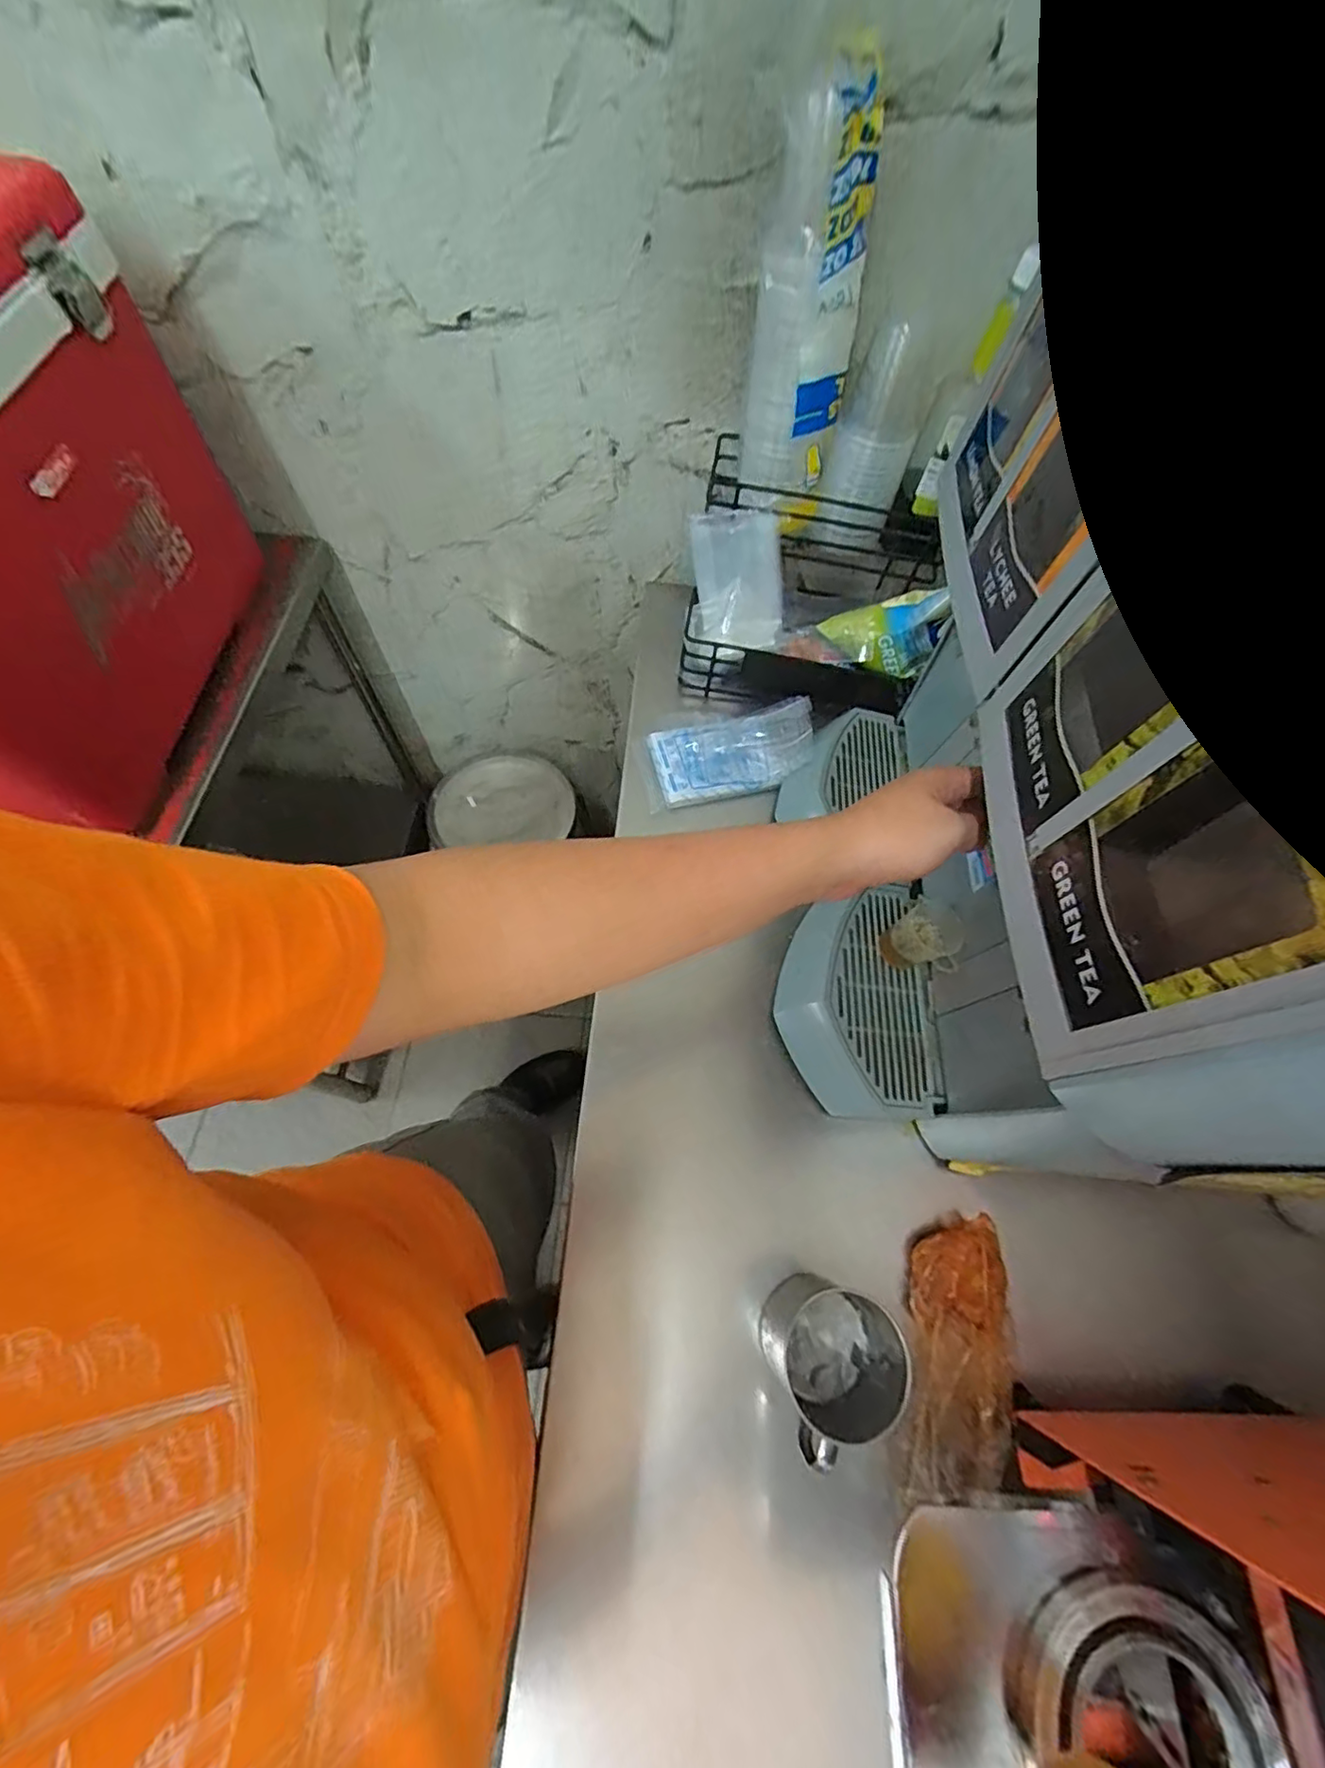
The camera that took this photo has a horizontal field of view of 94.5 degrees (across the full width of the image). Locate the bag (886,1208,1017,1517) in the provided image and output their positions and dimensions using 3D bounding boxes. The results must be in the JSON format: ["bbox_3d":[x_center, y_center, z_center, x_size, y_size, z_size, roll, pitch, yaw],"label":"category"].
[{"bbox_3d":[0.249,0.395,0.512,0.083,0.042,0.213,17,66,4],"label":"bag"}]

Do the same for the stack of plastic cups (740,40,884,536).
[{"bbox_3d":[0.139,-0.530,0.592,0.101,0.303,0.091,5,66,-1],"label":"stack of plastic cups"}]

